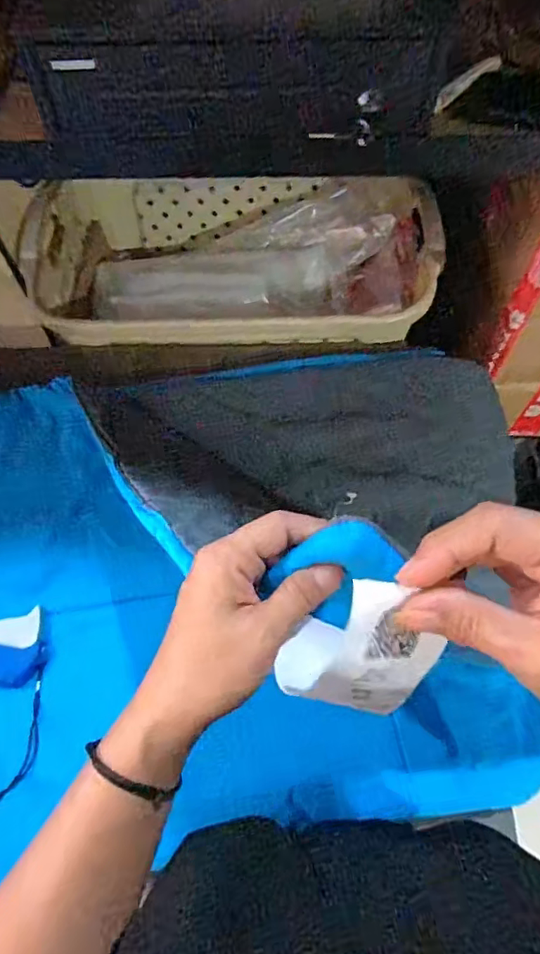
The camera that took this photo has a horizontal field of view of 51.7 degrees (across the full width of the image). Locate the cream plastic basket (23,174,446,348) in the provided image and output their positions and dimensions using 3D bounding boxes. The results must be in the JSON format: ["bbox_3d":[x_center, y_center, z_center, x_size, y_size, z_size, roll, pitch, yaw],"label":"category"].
[{"bbox_3d":[-0.053,-0.335,0.863,0.551,0.169,0.323,1,64,1],"label":"cream plastic basket"}]

